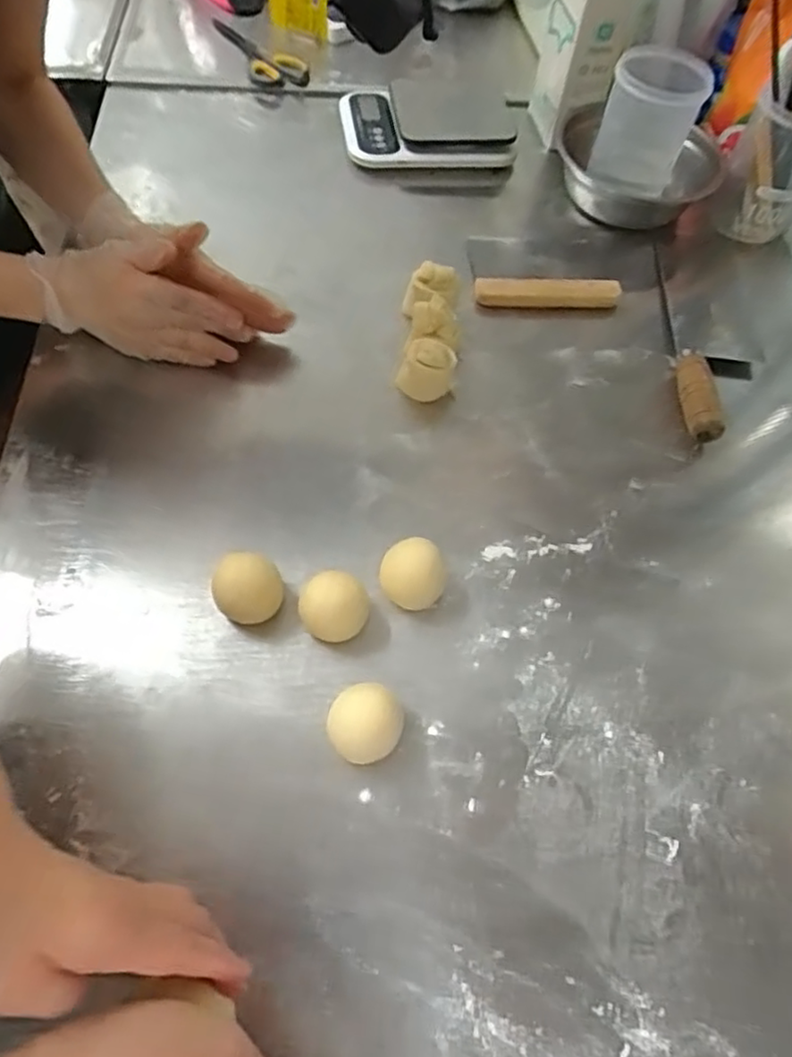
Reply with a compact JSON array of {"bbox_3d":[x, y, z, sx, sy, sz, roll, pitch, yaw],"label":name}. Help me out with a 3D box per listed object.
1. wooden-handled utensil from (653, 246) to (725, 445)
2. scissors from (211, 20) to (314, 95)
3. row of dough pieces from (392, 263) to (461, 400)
[{"bbox_3d":[0.278,-0.182,0.636,0.034,0.034,0.251,6,59,1],"label":"wooden-handled utensil"},{"bbox_3d":[-0.182,-0.640,0.879,0.071,0.023,0.204,-24,65,-18],"label":"scissors"},{"bbox_3d":[0.029,-0.178,0.599,0.052,0.061,0.135,5,59,0],"label":"row of dough pieces"}]

